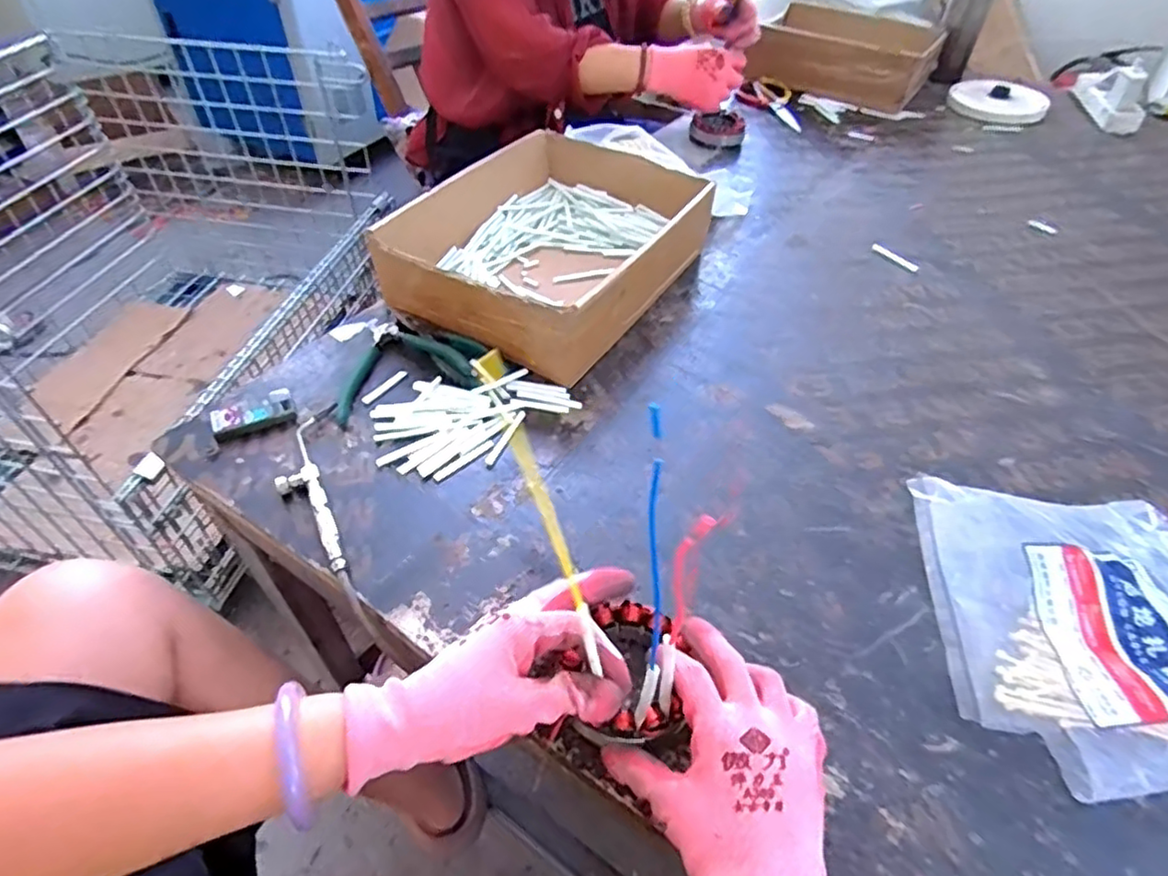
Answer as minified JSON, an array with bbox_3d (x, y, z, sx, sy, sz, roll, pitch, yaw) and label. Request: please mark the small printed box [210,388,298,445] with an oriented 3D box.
[{"bbox_3d":[-0.289,-0.021,0.566,0.066,0.012,0.038,-20,52,-20],"label":"small printed box"}]

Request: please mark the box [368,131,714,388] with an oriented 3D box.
[{"bbox_3d":[-0.029,-0.215,0.708,0.247,0.087,0.328,28,52,21],"label":"box"}]

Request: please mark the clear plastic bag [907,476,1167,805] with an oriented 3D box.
[{"bbox_3d":[0.360,0.116,0.430,0.258,0.056,0.201,-5,47,-6],"label":"clear plastic bag"}]

